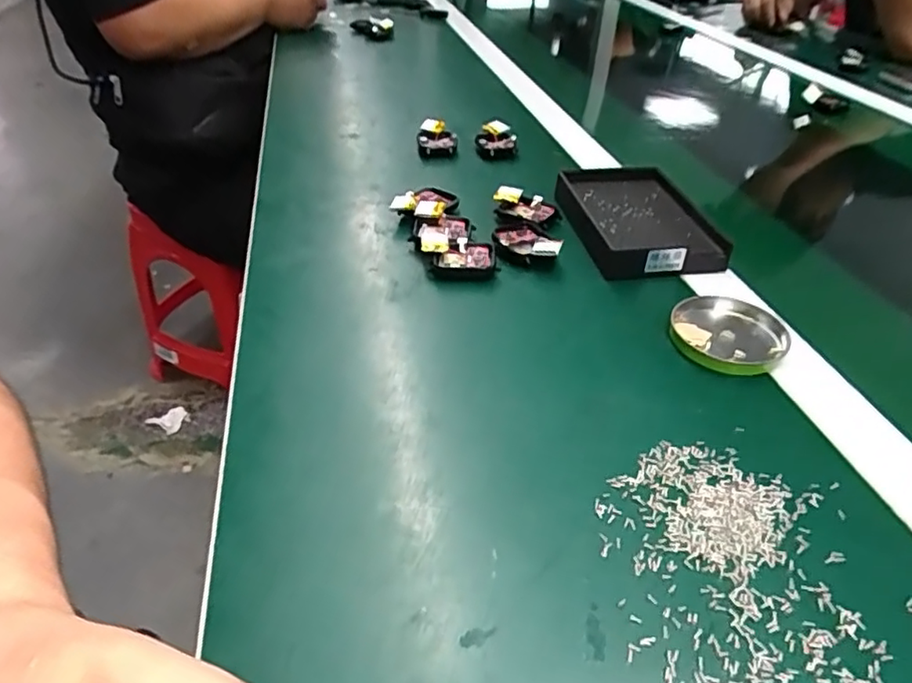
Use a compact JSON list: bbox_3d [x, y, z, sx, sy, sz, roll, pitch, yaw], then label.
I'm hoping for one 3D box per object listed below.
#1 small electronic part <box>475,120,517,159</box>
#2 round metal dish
[{"bbox_3d":[0.040,-0.199,0.600,0.040,0.018,0.059,4,39,3],"label":"small electronic part"},{"bbox_3d":[0.164,-0.005,0.367,0.063,0.010,0.064,1,39,-1],"label":"round metal dish"}]

